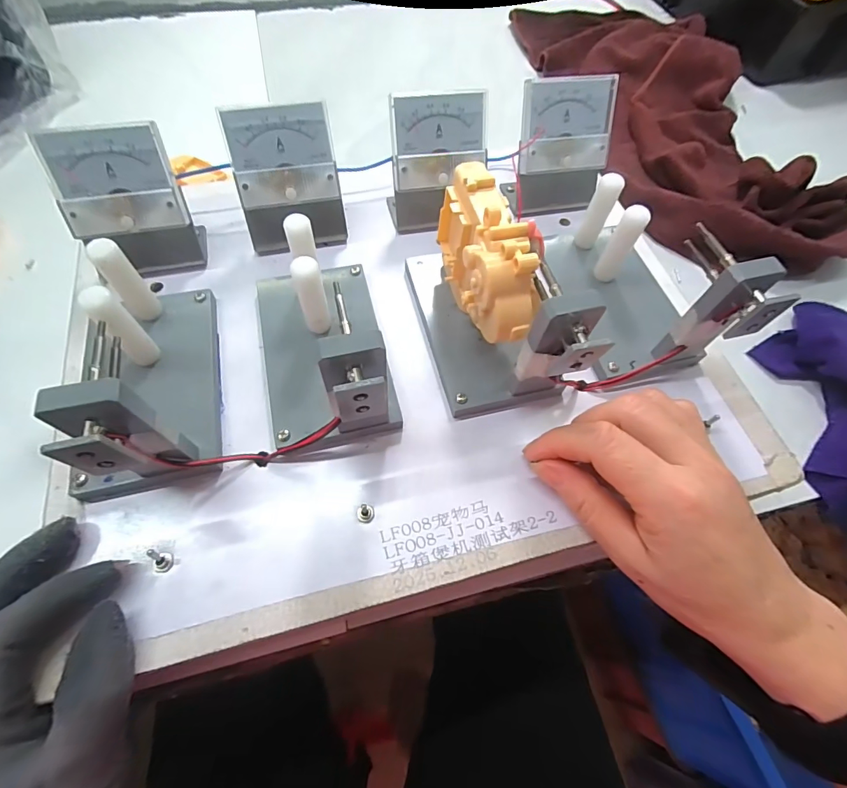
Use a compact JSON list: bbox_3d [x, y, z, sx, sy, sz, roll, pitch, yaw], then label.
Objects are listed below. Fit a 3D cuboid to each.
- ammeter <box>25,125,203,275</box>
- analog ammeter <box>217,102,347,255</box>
[{"bbox_3d":[-0.178,-0.111,0.261,0.065,0.075,0.042,-11,63,-9],"label":"ammeter"},{"bbox_3d":[-0.087,-0.138,0.281,0.063,0.072,0.046,-9,63,-8],"label":"analog ammeter"}]

